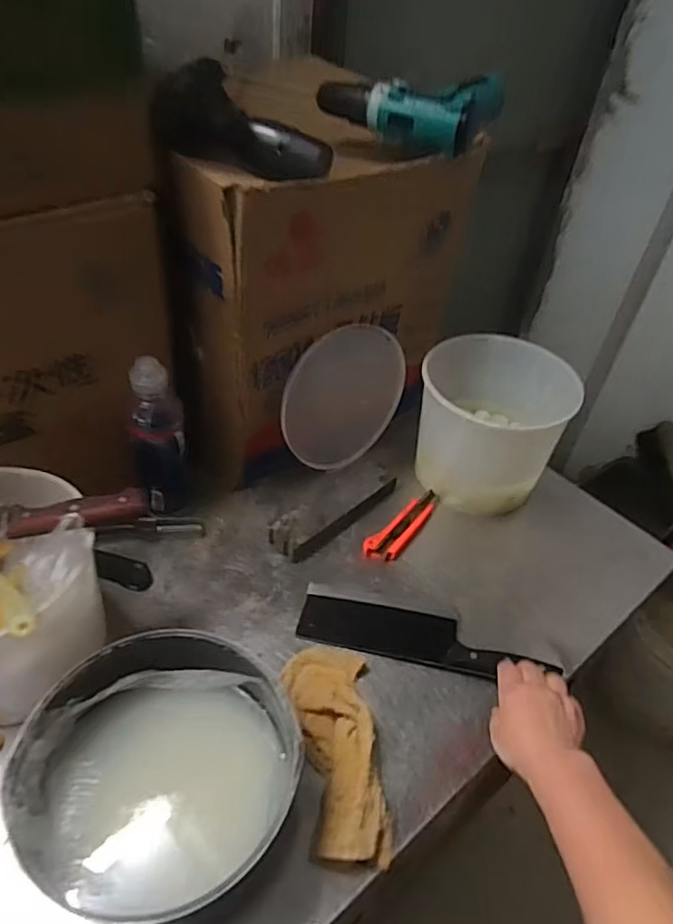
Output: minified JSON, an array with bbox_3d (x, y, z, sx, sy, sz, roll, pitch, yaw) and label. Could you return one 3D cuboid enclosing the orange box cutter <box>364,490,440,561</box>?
[{"bbox_3d":[0.098,0.086,0.854,0.040,0.019,0.151,34,50,26],"label":"orange box cutter"}]

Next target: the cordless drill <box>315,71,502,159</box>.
[{"bbox_3d":[0.095,-0.436,0.749,0.174,0.050,0.154,25,47,19],"label":"cordless drill"}]

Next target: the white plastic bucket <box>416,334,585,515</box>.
[{"bbox_3d":[0.214,-0.050,0.894,0.188,0.177,0.185,3,44,-3],"label":"white plastic bucket"}]

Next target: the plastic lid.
[{"bbox_3d":[0.013,-0.091,0.889,0.206,0.197,0.009,-49,43,-8],"label":"plastic lid"}]

